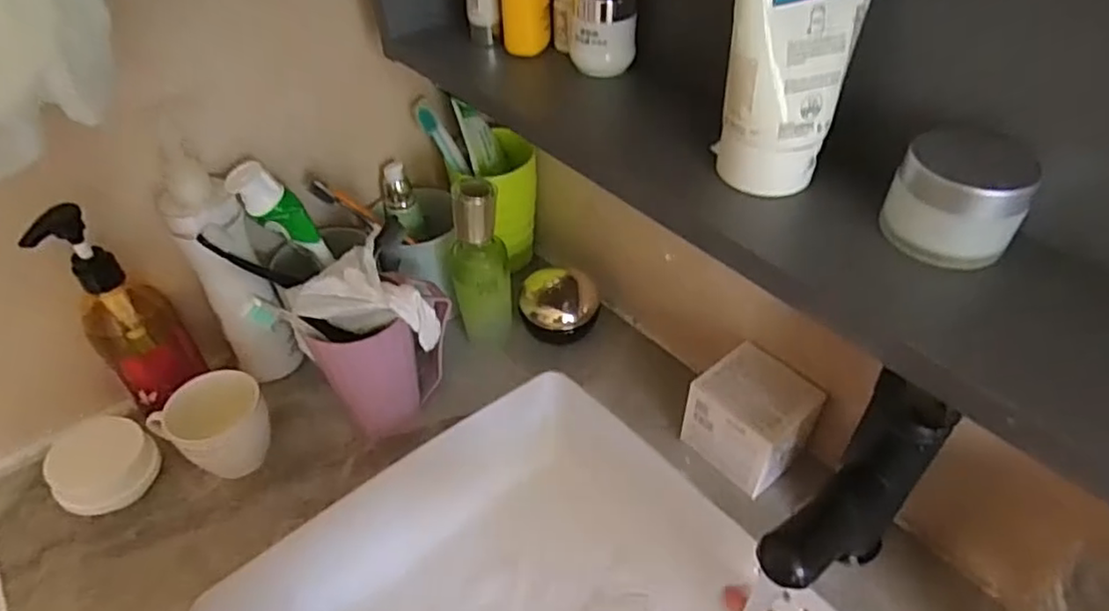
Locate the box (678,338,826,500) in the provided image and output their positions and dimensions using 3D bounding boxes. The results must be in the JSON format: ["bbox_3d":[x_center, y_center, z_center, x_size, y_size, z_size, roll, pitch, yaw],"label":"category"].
[{"bbox_3d":[0.142,0.086,0.481,0.065,0.077,0.079,-34,54,-30],"label":"box"}]

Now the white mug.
[{"bbox_3d":[-0.249,0.089,0.492,0.061,0.072,0.063,0,44,0],"label":"white mug"}]

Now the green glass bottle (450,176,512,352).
[{"bbox_3d":[-0.058,-0.024,0.541,0.045,0.167,0.038,-8,45,-8],"label":"green glass bottle"}]

